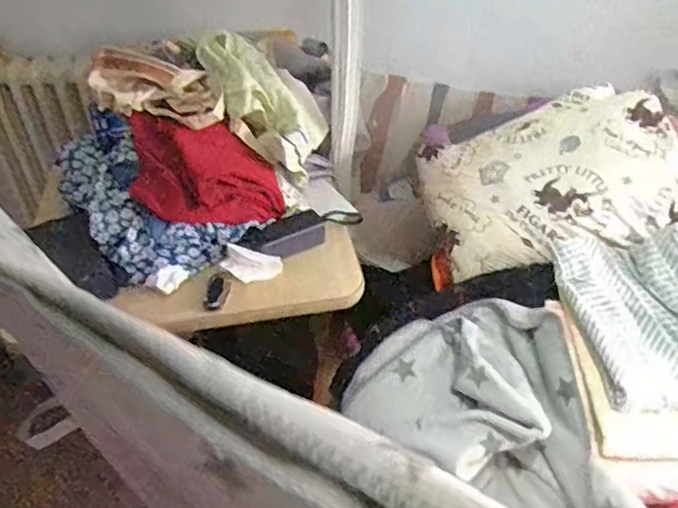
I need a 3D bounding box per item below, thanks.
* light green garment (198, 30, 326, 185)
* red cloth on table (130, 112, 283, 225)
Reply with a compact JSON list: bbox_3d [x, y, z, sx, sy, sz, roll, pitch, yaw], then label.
[{"bbox_3d":[-0.155,-0.302,1.112,0.165,0.090,0.351,-34,83,-33],"label":"light green garment"},{"bbox_3d":[-0.231,-0.149,1.050,0.260,0.044,0.197,3,70,-21],"label":"red cloth on table"}]

